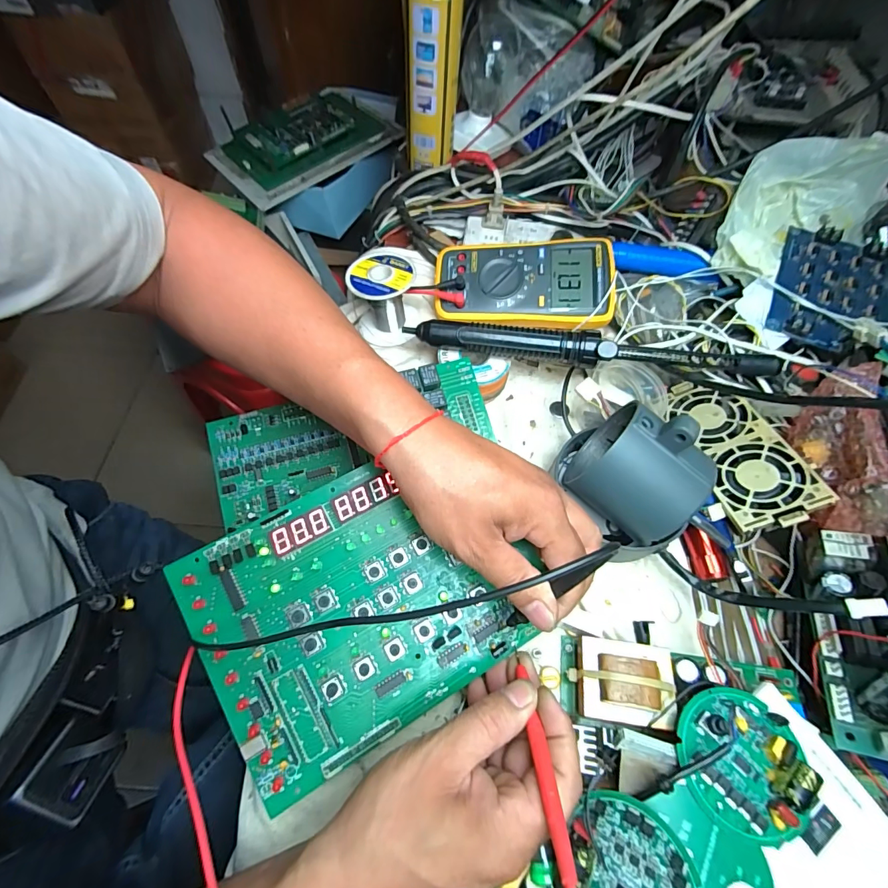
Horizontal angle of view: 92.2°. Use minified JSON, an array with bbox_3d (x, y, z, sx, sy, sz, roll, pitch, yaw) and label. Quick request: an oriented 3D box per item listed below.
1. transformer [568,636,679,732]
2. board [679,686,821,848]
[{"bbox_3d":[0.117,0.159,0.286,0.056,0.043,0.048,6,62,1],"label":"transformer"},{"bbox_3d":[0.167,0.176,0.236,0.062,0.019,0.068,9,63,2],"label":"board"}]

